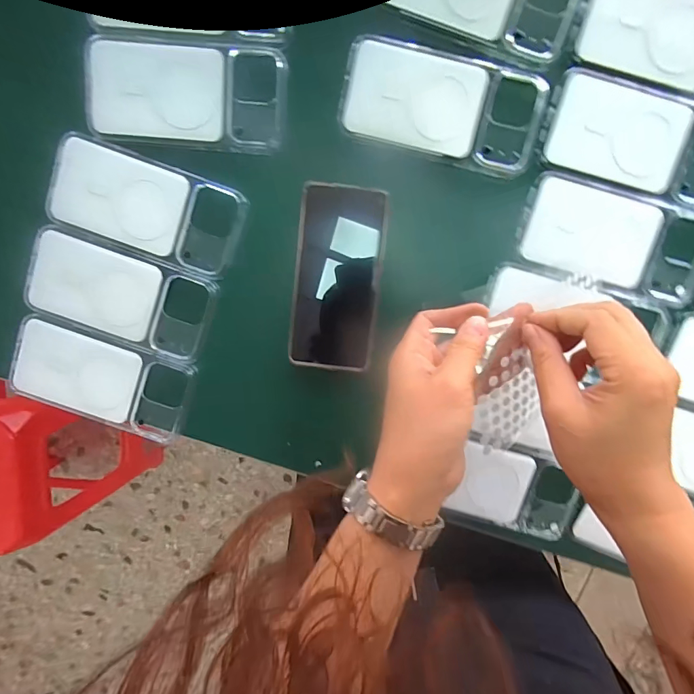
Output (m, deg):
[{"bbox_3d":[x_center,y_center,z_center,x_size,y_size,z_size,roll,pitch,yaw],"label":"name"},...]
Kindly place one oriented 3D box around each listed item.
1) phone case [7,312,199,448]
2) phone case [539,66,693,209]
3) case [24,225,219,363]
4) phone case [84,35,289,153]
[{"bbox_3d":[-0.227,0.031,0.374,0.159,0.010,0.080,18,99,-2],"label":"phone case"},{"bbox_3d":[0.247,-0.173,0.337,0.162,0.005,0.080,15,99,-2],"label":"phone case"},{"bbox_3d":[-0.204,-0.046,0.362,0.165,0.006,0.081,19,99,-2],"label":"case"},{"bbox_3d":[-0.136,-0.212,0.337,0.166,0.009,0.080,6,99,0],"label":"phone case"}]

